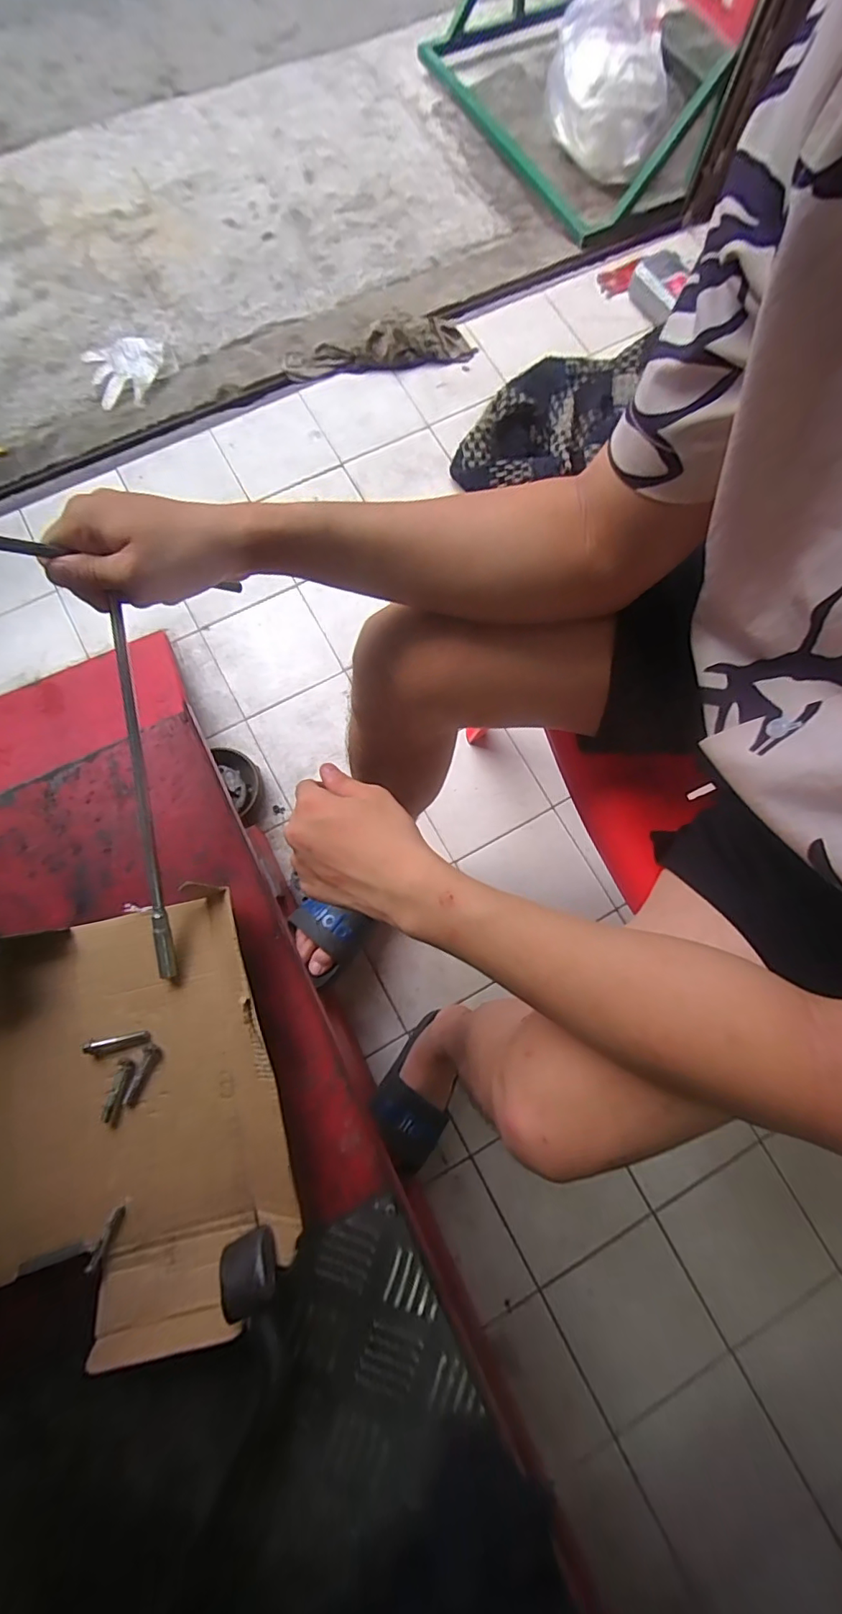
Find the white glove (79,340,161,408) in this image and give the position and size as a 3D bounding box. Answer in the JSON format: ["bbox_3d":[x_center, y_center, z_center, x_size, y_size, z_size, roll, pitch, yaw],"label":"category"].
[{"bbox_3d":[-0.633,-0.936,1.108,0.168,0.034,0.158,-12,79,-3],"label":"white glove"}]

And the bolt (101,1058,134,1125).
[{"bbox_3d":[-0.211,0.198,0.361,0.011,0.006,0.040,15,78,3],"label":"bolt"}]

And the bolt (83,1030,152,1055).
[{"bbox_3d":[-0.214,0.167,0.368,0.042,0.006,0.010,-5,78,-16],"label":"bolt"}]

